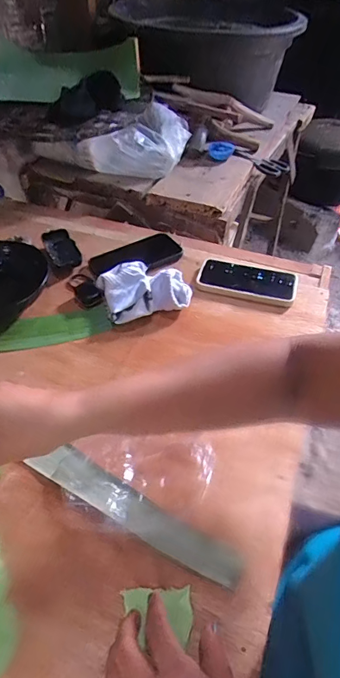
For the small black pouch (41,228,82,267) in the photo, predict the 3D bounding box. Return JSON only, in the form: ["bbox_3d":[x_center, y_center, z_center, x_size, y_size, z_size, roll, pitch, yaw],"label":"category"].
[{"bbox_3d":[-0.200,-0.170,0.754,0.053,0.028,0.089,-20,51,-19],"label":"small black pouch"}]

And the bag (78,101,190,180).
[{"bbox_3d":[-0.067,-0.434,0.906,0.241,0.097,0.121,-29,54,-24],"label":"bag"}]

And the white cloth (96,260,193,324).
[{"bbox_3d":[-0.041,-0.083,0.670,0.143,0.048,0.110,-12,49,-13],"label":"white cloth"}]

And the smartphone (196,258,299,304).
[{"bbox_3d":[0.136,-0.103,0.711,0.166,0.016,0.088,13,48,10],"label":"smartphone"}]

